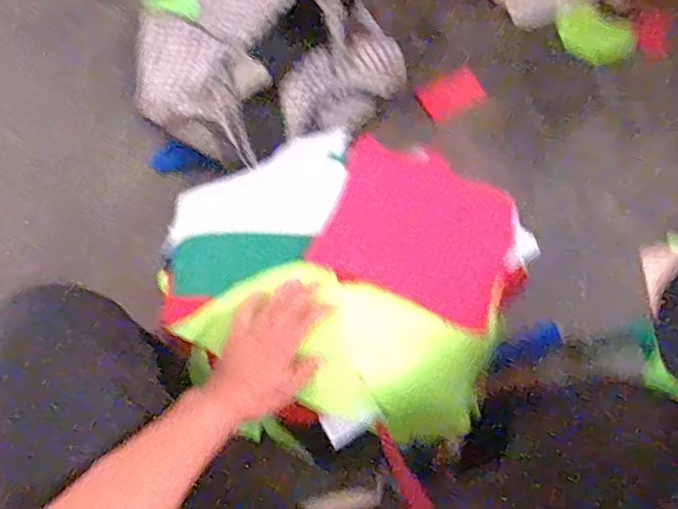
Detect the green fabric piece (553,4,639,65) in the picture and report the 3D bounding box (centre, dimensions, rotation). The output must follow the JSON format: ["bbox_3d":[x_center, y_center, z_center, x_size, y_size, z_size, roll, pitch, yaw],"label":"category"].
[{"bbox_3d":[0.549,-0.471,1.215,0.159,0.016,0.094,28,99,10],"label":"green fabric piece"}]

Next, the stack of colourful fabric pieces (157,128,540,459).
[{"bbox_3d":[-0.001,0.013,0.649,0.393,0.087,0.380,25,71,9],"label":"stack of colourful fabric pieces"}]

